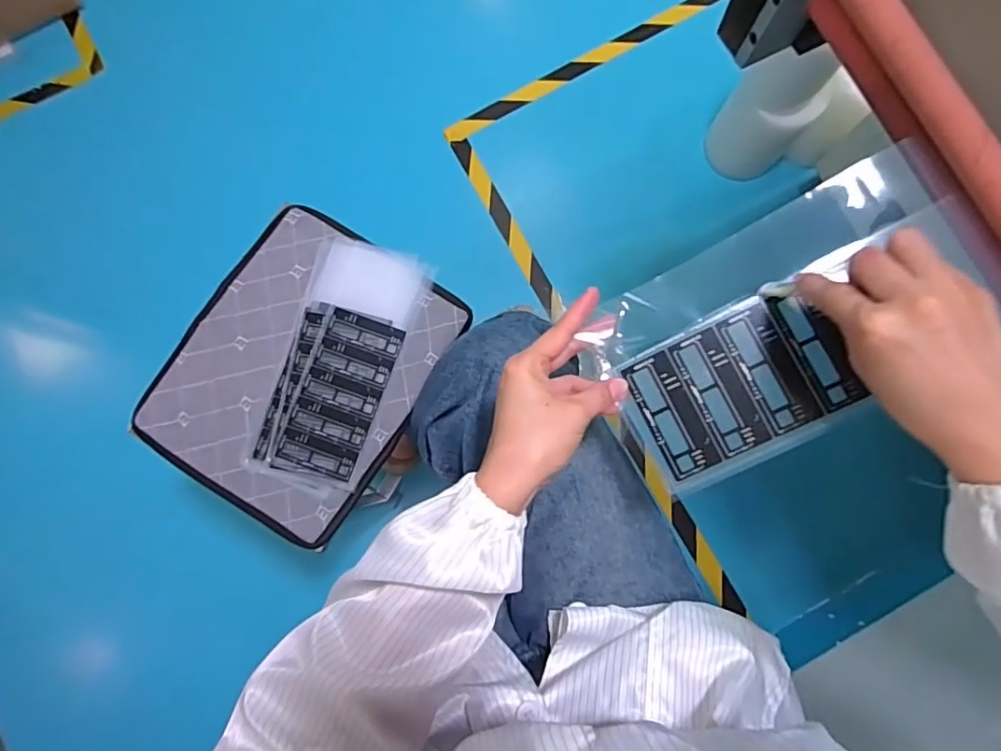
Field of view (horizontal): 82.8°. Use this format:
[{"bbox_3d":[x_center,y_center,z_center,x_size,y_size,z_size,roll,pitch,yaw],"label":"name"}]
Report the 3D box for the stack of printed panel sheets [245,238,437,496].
[{"bbox_3d":[-0.182,-0.014,0.641,0.131,0.017,0.279,19,82,3],"label":"stack of printed panel sheets"}]

